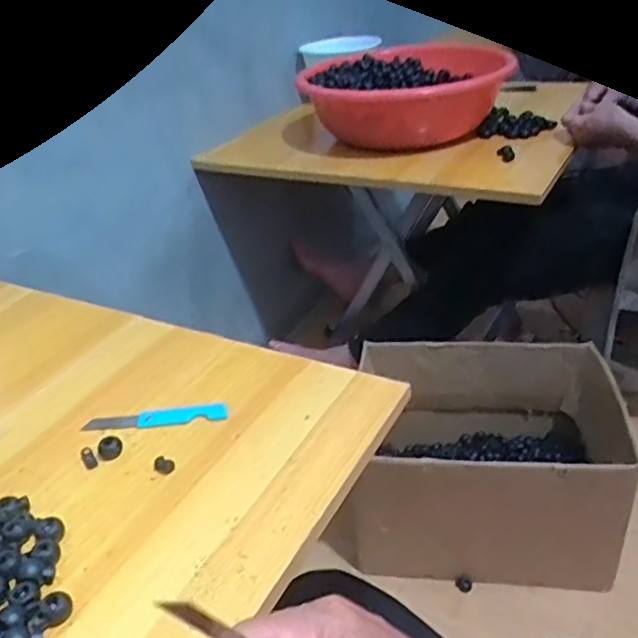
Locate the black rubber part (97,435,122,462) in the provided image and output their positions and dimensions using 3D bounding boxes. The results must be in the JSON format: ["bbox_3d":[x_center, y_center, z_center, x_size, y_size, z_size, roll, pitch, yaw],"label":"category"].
[{"bbox_3d":[-0.161,0.099,0.481,0.016,0.011,0.018,1,33,10],"label":"black rubber part"}]

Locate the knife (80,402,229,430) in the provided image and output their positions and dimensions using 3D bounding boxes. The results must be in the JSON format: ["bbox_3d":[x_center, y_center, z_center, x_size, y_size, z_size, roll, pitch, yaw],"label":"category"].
[{"bbox_3d":[-0.133,0.079,0.512,0.118,0.006,0.024,-4,32,3],"label":"knife"}]

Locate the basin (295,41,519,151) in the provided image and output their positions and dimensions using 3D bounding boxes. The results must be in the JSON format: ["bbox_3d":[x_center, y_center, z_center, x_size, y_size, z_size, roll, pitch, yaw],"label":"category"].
[{"bbox_3d":[0.145,-0.395,1.093,0.326,0.109,0.320,-4,32,3],"label":"basin"}]

